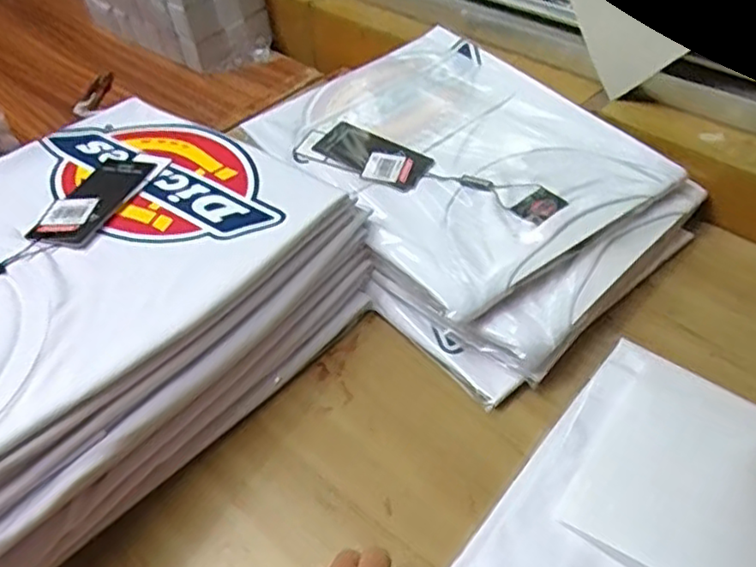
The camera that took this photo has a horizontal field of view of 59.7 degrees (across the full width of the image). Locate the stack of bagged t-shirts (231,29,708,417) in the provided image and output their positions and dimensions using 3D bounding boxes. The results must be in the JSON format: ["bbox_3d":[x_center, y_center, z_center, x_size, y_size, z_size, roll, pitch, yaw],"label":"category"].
[{"bbox_3d":[0.074,-0.095,0.606,0.273,0.064,0.363,-34,53,-23],"label":"stack of bagged t-shirts"}]

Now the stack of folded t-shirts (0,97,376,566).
[{"bbox_3d":[-0.217,0.005,0.489,0.272,0.148,0.339,27,56,28],"label":"stack of folded t-shirts"}]

